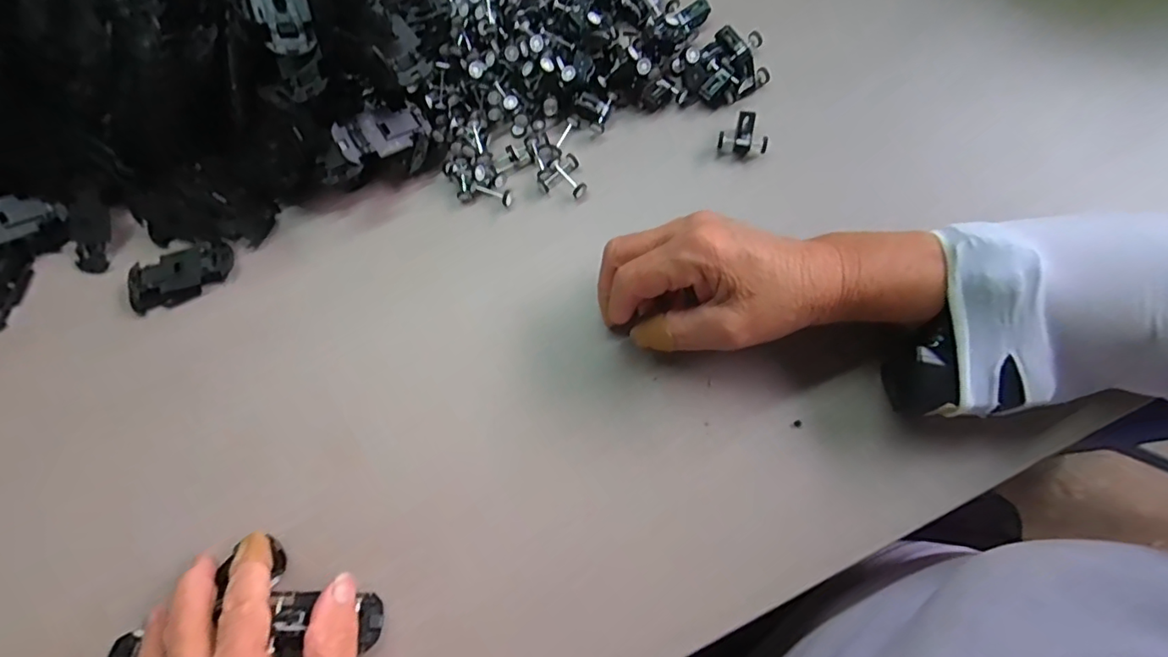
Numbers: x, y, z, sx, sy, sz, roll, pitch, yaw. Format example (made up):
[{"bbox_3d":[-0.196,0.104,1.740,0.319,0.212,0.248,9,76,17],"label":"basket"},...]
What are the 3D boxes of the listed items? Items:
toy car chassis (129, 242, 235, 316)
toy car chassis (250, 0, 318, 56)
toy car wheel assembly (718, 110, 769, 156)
[{"bbox_3d":[-0.267,-0.036,0.363,0.068,0.012,0.032,-25,73,-3],"label":"toy car chassis"},{"bbox_3d":[-0.184,-0.199,0.331,0.029,0.011,0.066,-17,92,-3],"label":"toy car chassis"},{"bbox_3d":[0.107,-0.129,0.367,0.031,0.019,0.026,15,75,9],"label":"toy car wheel assembly"}]

